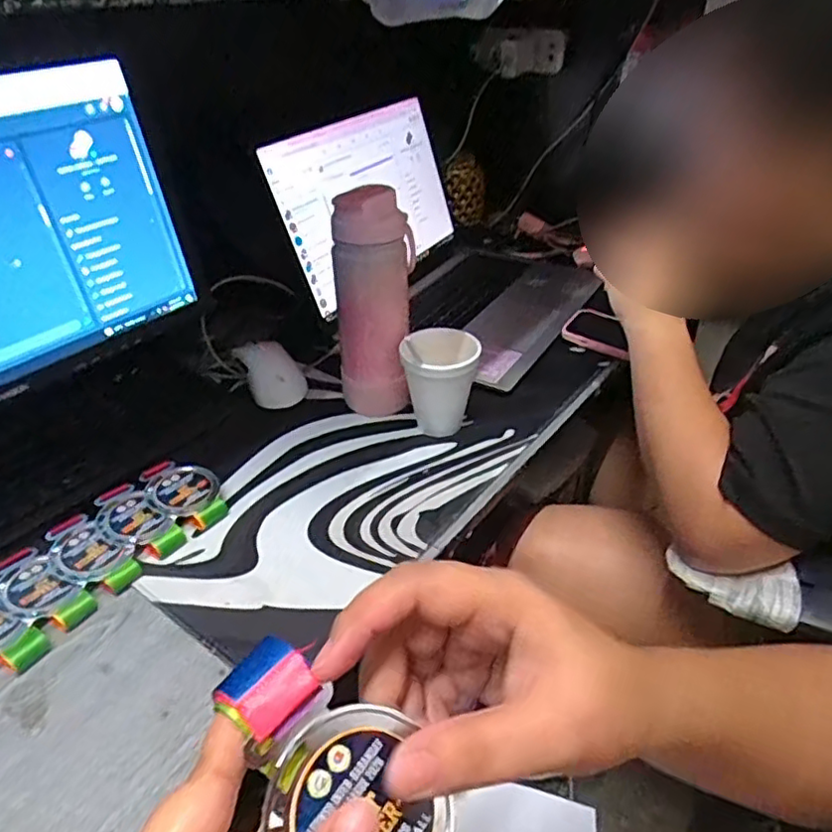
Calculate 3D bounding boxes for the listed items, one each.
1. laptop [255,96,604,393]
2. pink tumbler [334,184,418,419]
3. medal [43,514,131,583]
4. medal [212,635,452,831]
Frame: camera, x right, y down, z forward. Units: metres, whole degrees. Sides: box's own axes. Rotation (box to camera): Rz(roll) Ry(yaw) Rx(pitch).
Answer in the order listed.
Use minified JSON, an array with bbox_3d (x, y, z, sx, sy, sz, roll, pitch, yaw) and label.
[{"bbox_3d":[0.052,-0.253,0.834,0.343,0.199,0.353,18,41,26],"label":"laptop"},{"bbox_3d":[-0.041,-0.112,0.639,0.075,0.222,0.060,-5,36,-4],"label":"pink tumbler"},{"bbox_3d":[-0.269,0.106,0.513,0.072,0.005,0.045,18,40,26],"label":"medal"},{"bbox_3d":[-0.027,0.117,0.207,0.092,0.009,0.050,49,51,7],"label":"medal"}]

